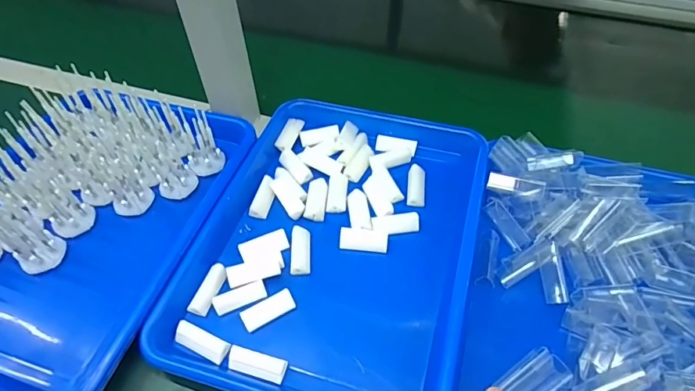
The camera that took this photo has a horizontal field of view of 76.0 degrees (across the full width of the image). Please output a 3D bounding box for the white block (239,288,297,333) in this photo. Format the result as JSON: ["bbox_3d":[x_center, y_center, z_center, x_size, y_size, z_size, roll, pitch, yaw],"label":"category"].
[{"bbox_3d":[-0.069,0.099,0.386,0.046,0.008,0.020,-26,56,-19],"label":"white block"}]

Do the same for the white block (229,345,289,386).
[{"bbox_3d":[-0.072,0.136,0.357,0.046,0.013,0.018,13,52,10],"label":"white block"}]

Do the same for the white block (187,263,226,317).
[{"bbox_3d":[-0.124,0.085,0.400,0.018,0.010,0.047,15,53,12],"label":"white block"}]

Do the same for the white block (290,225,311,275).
[{"bbox_3d":[-0.044,0.052,0.426,0.017,0.007,0.052,-2,51,-1],"label":"white block"}]

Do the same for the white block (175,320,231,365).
[{"bbox_3d":[-0.121,0.123,0.369,0.047,0.015,0.018,20,54,16],"label":"white block"}]

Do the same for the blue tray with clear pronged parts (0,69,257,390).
[{"bbox_3d":[-0.264,0.012,0.418,0.249,0.074,0.318,14,53,11],"label":"blue tray with clear pronged parts"}]

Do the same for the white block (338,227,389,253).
[{"bbox_3d":[0.016,0.042,0.428,0.045,0.008,0.023,6,52,5],"label":"white block"}]

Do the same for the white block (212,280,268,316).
[{"bbox_3d":[-0.095,0.090,0.393,0.046,0.006,0.018,-18,55,-10],"label":"white block"}]

